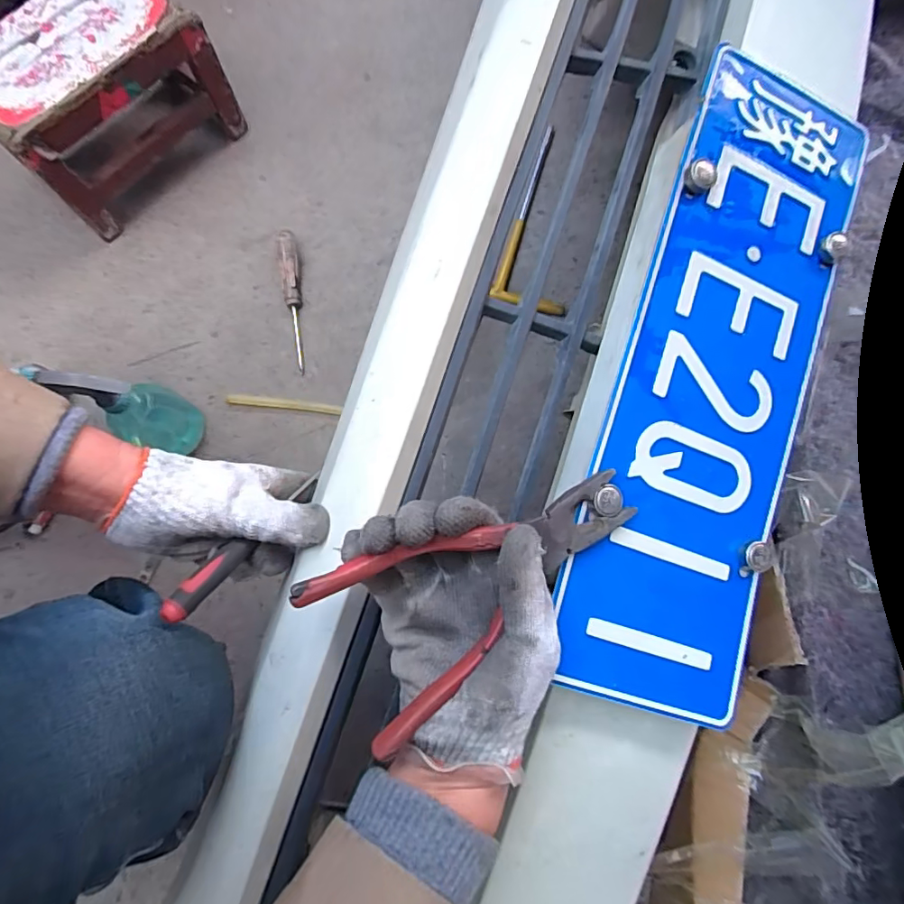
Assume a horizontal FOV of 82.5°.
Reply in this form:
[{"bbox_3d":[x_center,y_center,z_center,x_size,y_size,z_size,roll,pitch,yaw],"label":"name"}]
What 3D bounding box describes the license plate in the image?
[{"bbox_3d":[0.178,-0.052,0.339,0.133,0.008,0.428,20,82,-12],"label":"license plate"}]

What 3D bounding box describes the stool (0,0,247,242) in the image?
[{"bbox_3d":[-0.460,-0.471,0.698,0.276,0.172,0.183,-43,80,-9],"label":"stool"}]

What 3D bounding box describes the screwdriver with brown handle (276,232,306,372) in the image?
[{"bbox_3d":[-0.218,-0.206,0.707,0.022,0.023,0.194,-6,89,-3],"label":"screwdriver with brown handle"}]

